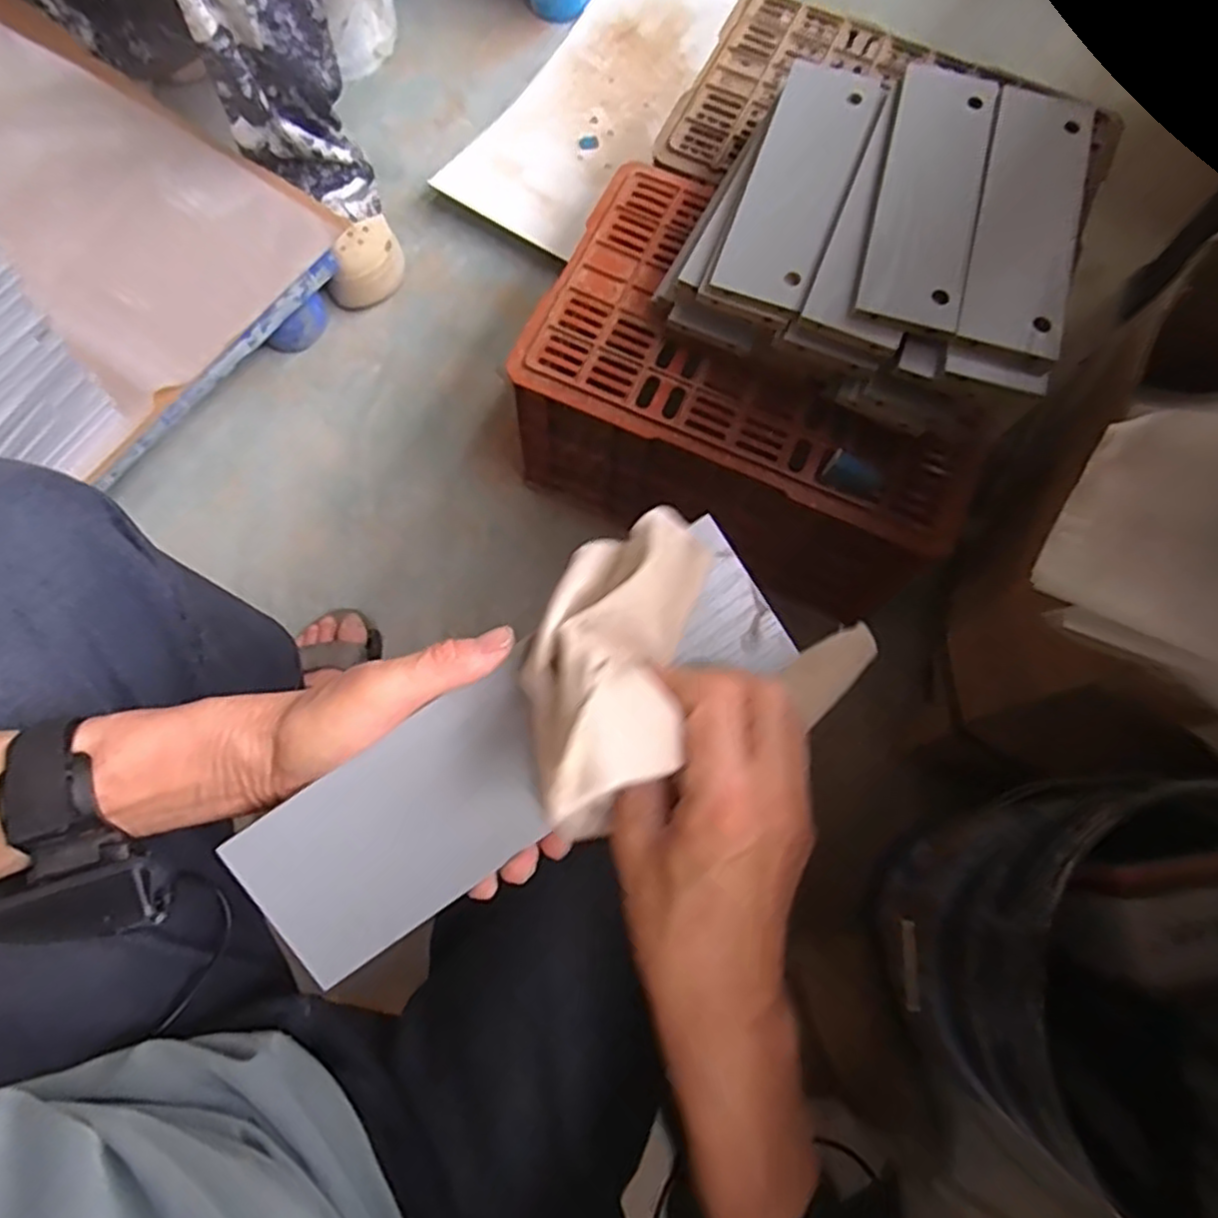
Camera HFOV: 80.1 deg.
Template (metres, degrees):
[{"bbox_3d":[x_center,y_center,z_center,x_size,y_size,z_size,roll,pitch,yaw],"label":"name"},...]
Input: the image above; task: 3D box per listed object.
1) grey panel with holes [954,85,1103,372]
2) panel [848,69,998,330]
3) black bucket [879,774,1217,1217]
[{"bbox_3d":[0.354,-0.331,0.613,0.083,0.021,0.271,16,74,3],"label":"grey panel with holes"},{"bbox_3d":[0.270,-0.352,0.613,0.083,0.009,0.257,14,76,8],"label":"panel"},{"bbox_3d":[0.403,0.296,0.559,0.289,0.263,0.266,0,74,-1],"label":"black bucket"}]

